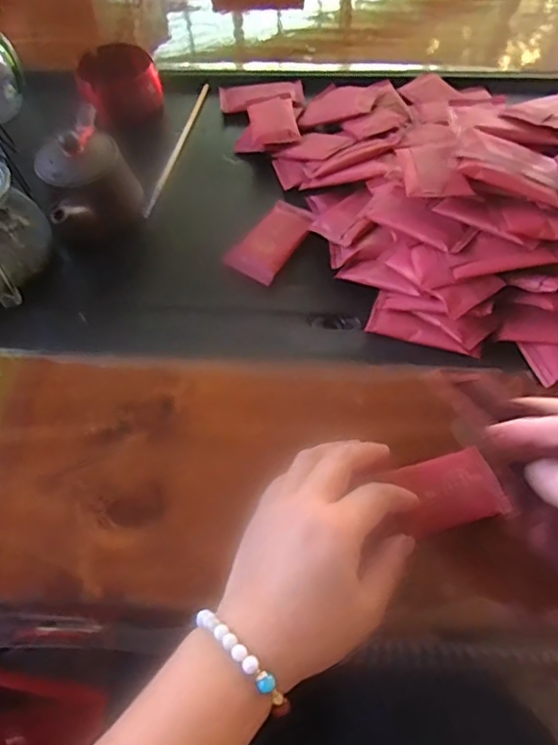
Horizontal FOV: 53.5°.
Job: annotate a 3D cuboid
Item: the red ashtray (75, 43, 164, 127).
[{"bbox_3d":[-0.174,-0.316,0.608,0.086,0.046,0.077,-22,61,-11],"label":"red ashtray"}]

